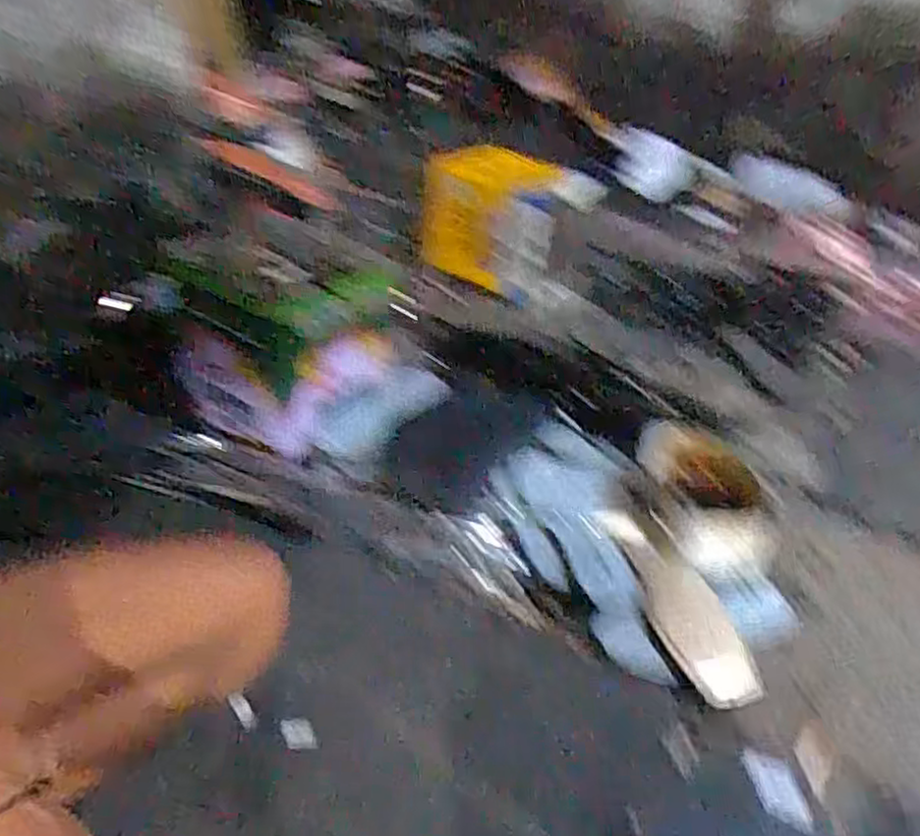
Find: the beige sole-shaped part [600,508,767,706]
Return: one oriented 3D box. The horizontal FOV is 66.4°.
[{"bbox_3d":[0.252,0.213,0.828,0.079,0.022,0.267,-24,48,-11],"label":"beige sole-shaped part"}]

